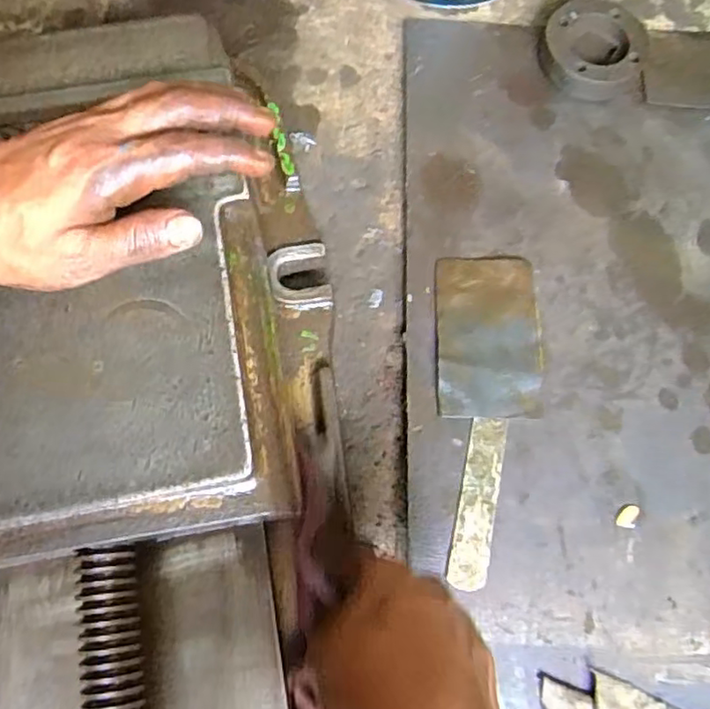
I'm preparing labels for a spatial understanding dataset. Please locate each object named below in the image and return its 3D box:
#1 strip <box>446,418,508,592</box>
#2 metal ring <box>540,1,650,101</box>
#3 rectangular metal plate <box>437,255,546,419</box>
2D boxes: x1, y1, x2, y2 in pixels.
[{"bbox_3d":[0.079,0.094,0.409,0.023,0.004,0.108,13,71,2],"label":"strip"},{"bbox_3d":[0.188,-0.240,0.504,0.079,0.025,0.081,1,71,-2],"label":"metal ring"},{"bbox_3d":[0.092,-0.013,0.440,0.072,0.005,0.115,2,71,-4],"label":"rectangular metal plate"}]

